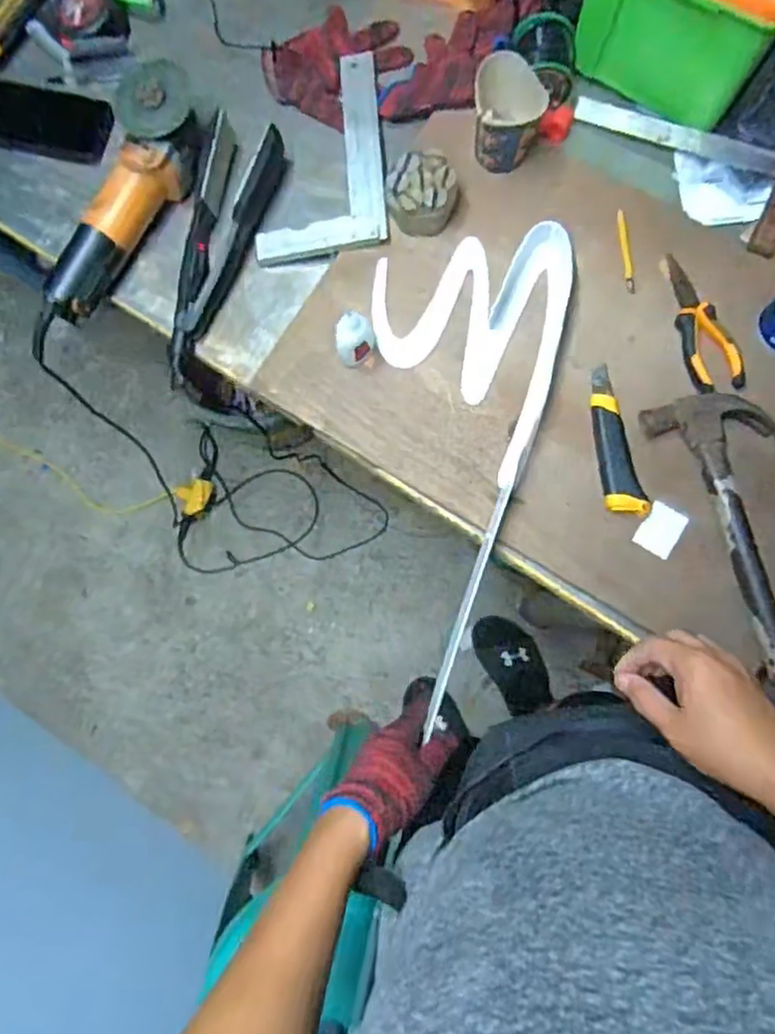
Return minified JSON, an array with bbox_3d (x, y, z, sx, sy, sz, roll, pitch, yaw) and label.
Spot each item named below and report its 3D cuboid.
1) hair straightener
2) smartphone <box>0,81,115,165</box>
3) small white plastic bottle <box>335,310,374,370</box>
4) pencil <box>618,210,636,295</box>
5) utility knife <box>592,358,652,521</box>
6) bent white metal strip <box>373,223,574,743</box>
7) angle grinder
[{"bbox_3d":[-0.202,-0.299,0.748,0.076,0.050,0.297,21,84,6],"label":"hair straightener"},{"bbox_3d":[-0.431,-0.490,0.831,0.166,0.014,0.081,9,92,-4],"label":"smartphone"},{"bbox_3d":[-0.034,-0.190,0.700,0.039,0.073,0.046,-7,82,2],"label":"small white plastic bottle"},{"bbox_3d":[0.263,-0.292,0.740,0.009,0.012,0.099,-4,82,3],"label":"pencil"},{"bbox_3d":[0.236,-0.081,0.697,0.042,0.018,0.162,-10,82,2],"label":"utility knife"},{"bbox_3d":[0.073,-0.086,0.688,0.204,0.048,0.451,5,79,4],"label":"bent white metal strip"},{"bbox_3d":[-0.288,-0.349,0.739,0.079,0.091,0.282,28,85,7],"label":"angle grinder"}]

